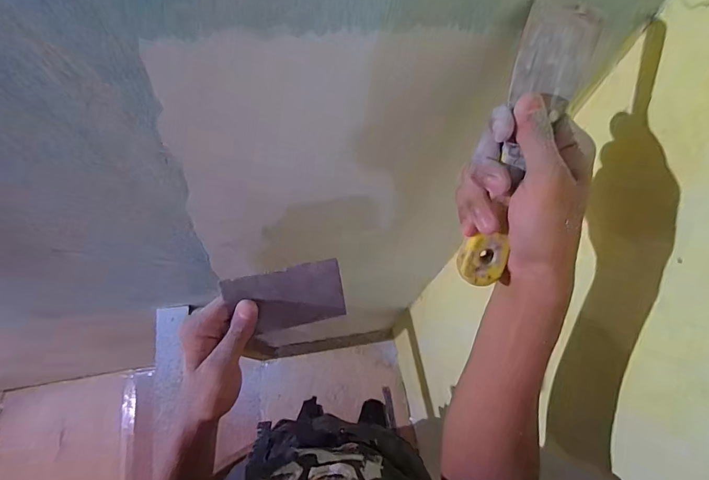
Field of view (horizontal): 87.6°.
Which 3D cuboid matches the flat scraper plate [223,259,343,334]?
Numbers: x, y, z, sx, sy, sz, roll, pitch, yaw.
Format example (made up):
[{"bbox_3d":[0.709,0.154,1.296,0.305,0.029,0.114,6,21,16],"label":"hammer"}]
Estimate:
[{"bbox_3d":[-0.058,0.050,0.316,0.095,0.004,0.055,-10,112,-5],"label":"flat scraper plate"}]

